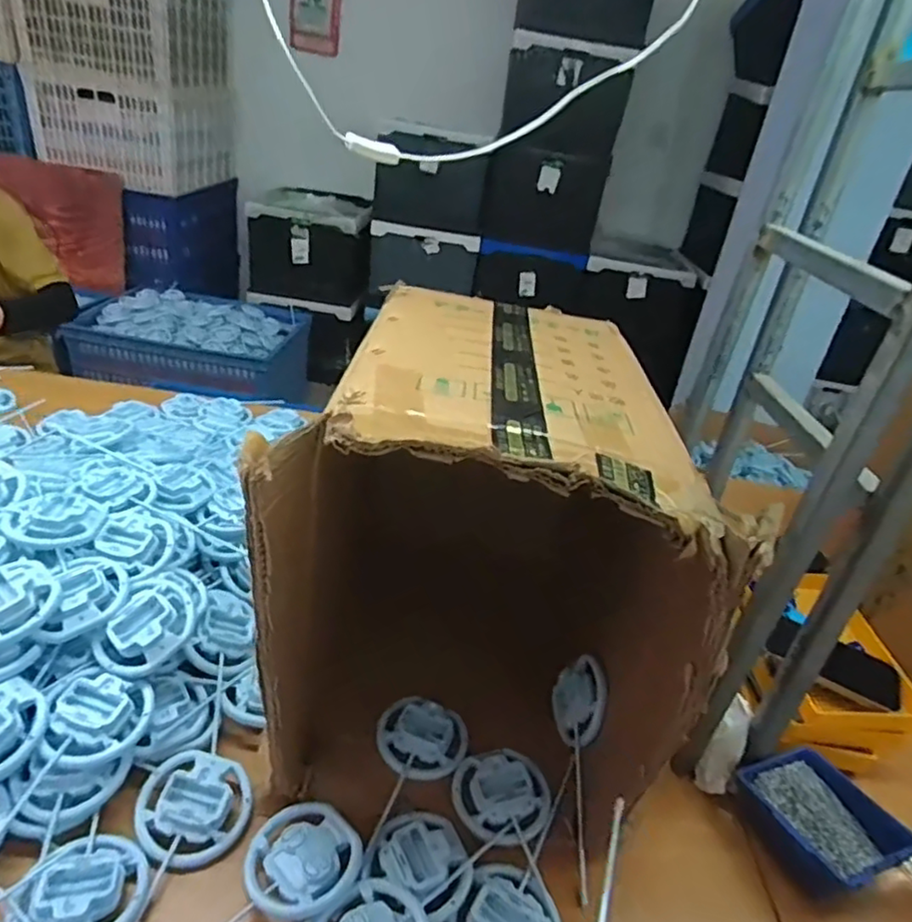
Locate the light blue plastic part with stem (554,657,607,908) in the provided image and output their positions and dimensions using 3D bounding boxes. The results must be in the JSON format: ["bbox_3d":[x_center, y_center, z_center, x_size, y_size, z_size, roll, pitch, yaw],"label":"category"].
[{"bbox_3d":[0.145,0.327,0.688,0.019,0.091,0.227,24,38,-24],"label":"light blue plastic part with stem"}]

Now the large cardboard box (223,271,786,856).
[{"bbox_3d":[0.010,0.076,0.730,0.383,0.431,0.477,6,30,-6],"label":"large cardboard box"}]

